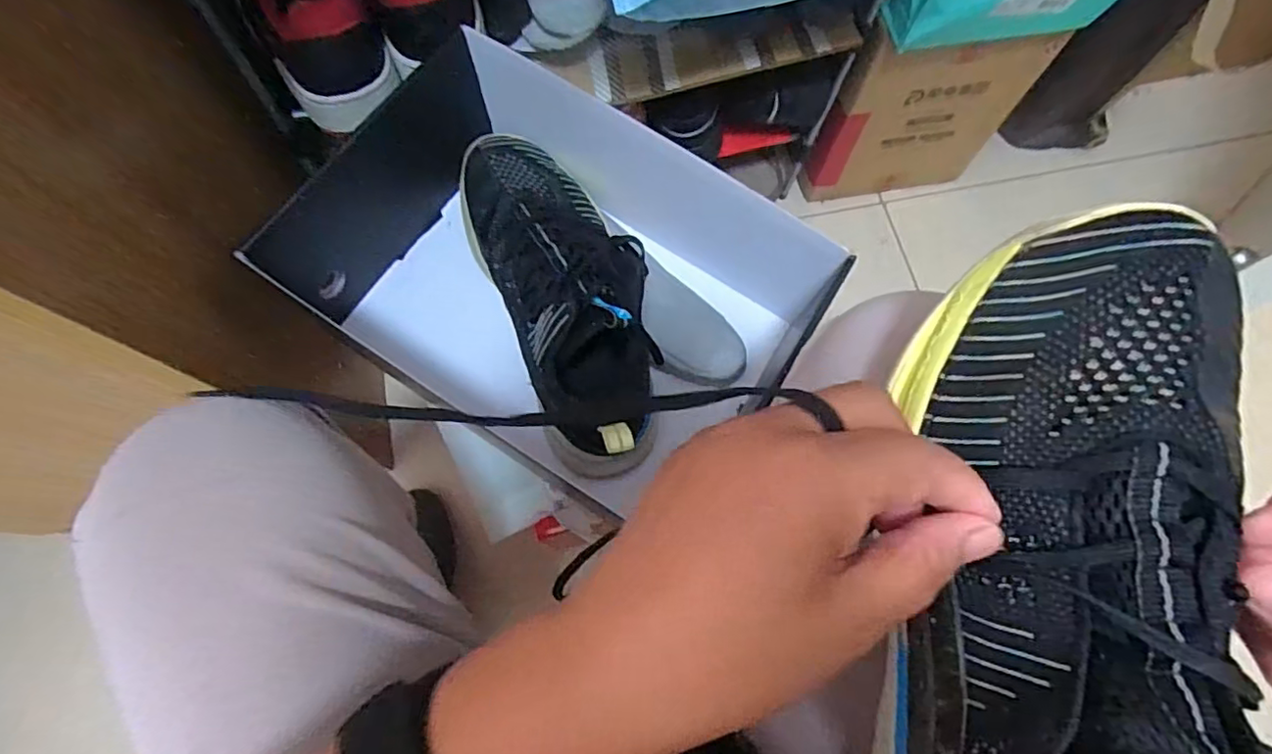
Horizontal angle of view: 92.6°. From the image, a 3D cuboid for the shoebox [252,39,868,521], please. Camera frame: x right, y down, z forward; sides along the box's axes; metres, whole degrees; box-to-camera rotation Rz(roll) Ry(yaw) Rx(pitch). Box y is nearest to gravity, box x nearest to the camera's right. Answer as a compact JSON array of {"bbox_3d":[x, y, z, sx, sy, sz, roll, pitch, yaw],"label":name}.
[{"bbox_3d":[-0.053,-0.070,0.477,0.340,0.140,0.238,30,72,9],"label":"shoebox"}]

